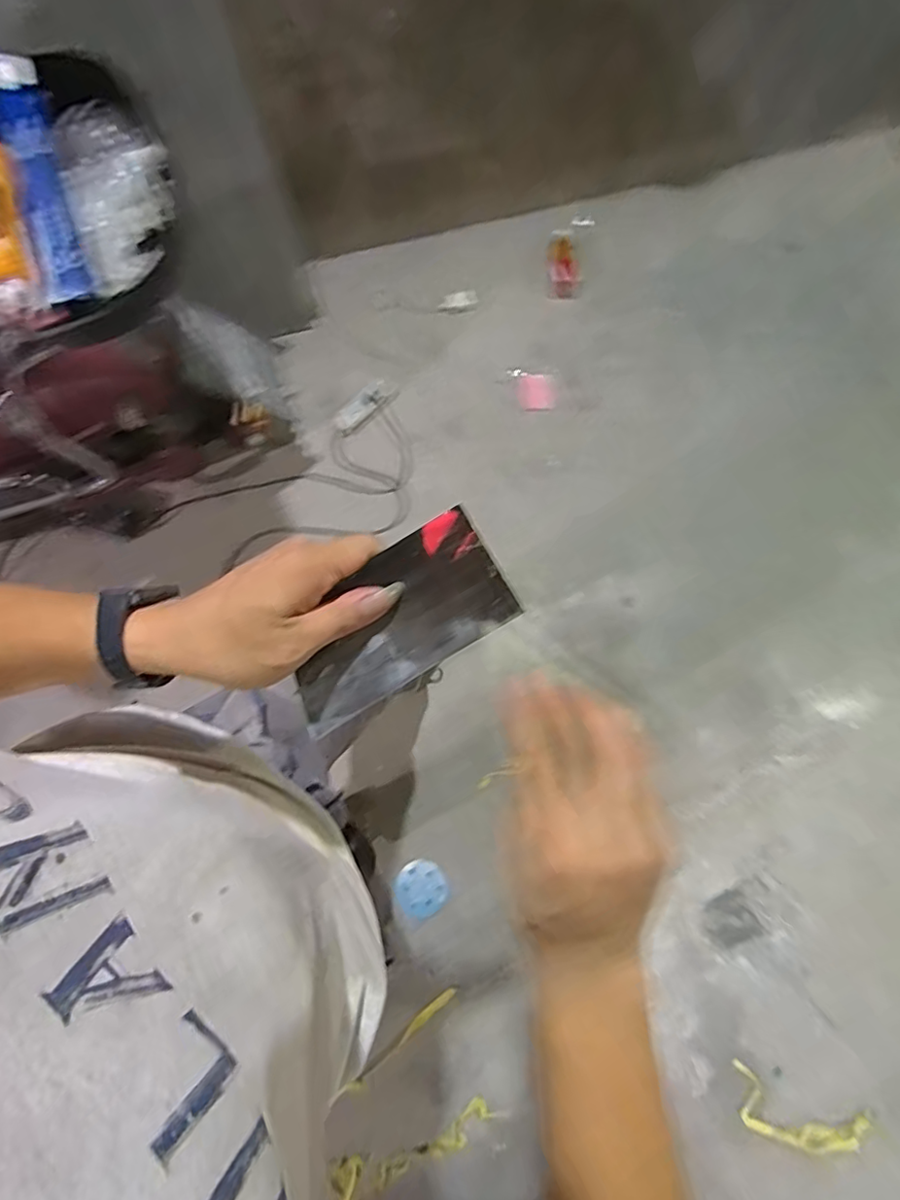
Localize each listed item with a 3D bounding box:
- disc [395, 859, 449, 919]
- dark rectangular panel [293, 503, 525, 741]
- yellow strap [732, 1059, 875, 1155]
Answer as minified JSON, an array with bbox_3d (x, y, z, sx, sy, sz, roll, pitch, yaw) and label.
[{"bbox_3d":[-0.067,0.668,1.328,0.115,0.006,0.117,0,79,0],"label":"disc"},{"bbox_3d":[-0.035,0.014,0.335,0.139,0.005,0.074,-32,104,2],"label":"dark rectangular panel"},{"bbox_3d":[0.772,1.144,1.274,0.285,0.044,0.116,16,79,3],"label":"yellow strap"}]

